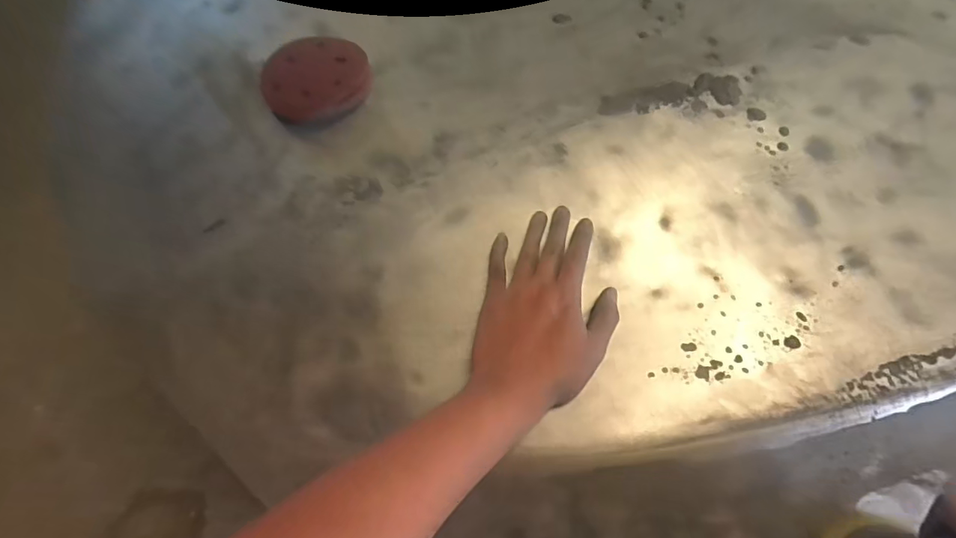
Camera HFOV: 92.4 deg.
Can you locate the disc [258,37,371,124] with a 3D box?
[{"bbox_3d":[-0.184,-0.218,0.521,0.133,0.019,0.118,15,67,14],"label":"disc"}]

